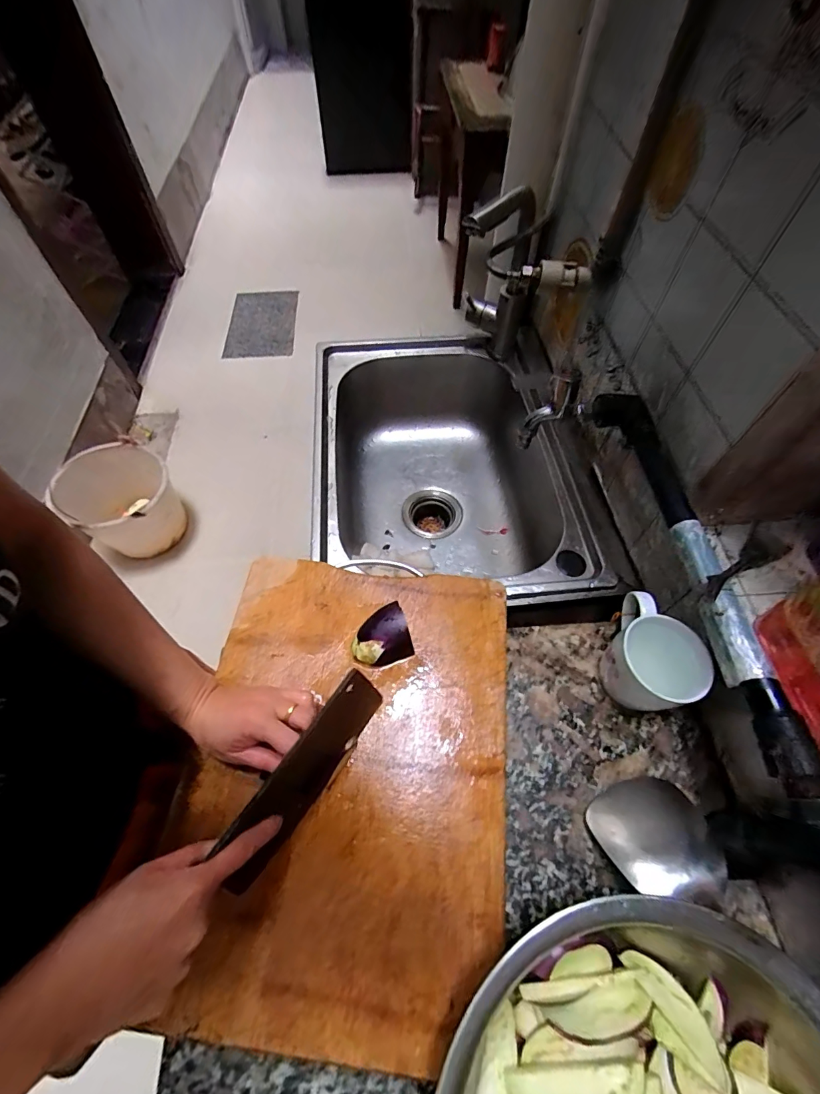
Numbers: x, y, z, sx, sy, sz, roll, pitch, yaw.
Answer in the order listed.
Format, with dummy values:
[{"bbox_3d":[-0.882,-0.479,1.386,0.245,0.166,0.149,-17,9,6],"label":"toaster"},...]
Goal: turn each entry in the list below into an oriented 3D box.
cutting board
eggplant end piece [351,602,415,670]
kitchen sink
[{"bbox_3d":[-0.060,0.202,0.413,0.288,0.028,0.382,6,59,4],"label":"cutting board"},{"bbox_3d":[-0.032,0.094,0.453,0.061,0.022,0.058,-19,61,-10],"label":"eggplant end piece"},{"bbox_3d":[0.058,-0.109,0.737,0.404,0.227,0.532,0,60,-1],"label":"kitchen sink"}]

